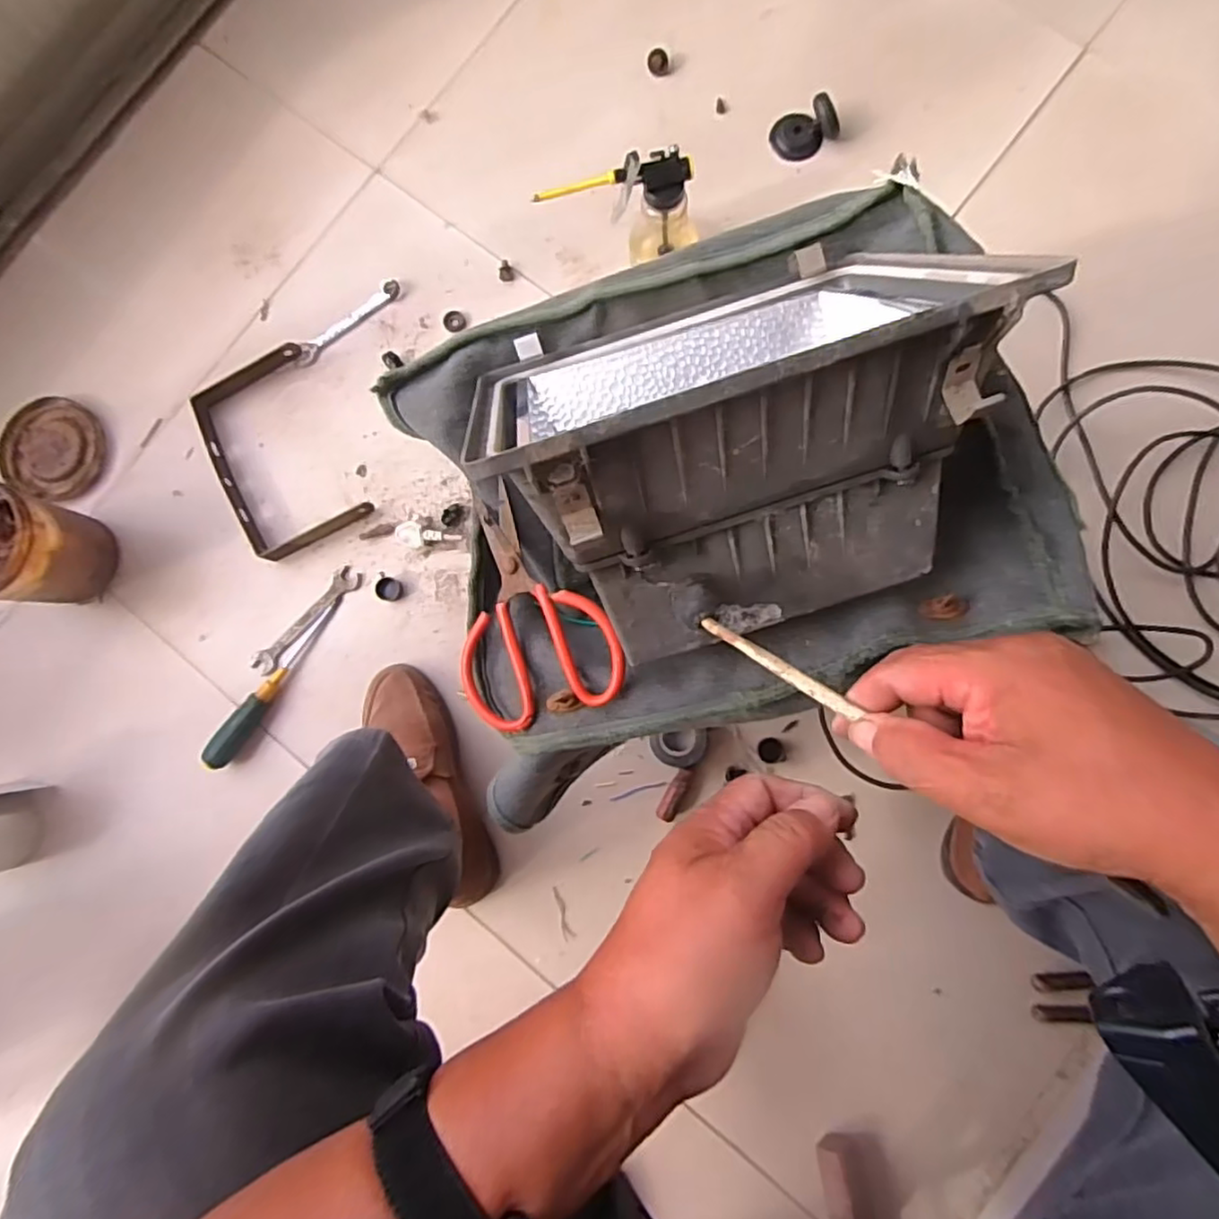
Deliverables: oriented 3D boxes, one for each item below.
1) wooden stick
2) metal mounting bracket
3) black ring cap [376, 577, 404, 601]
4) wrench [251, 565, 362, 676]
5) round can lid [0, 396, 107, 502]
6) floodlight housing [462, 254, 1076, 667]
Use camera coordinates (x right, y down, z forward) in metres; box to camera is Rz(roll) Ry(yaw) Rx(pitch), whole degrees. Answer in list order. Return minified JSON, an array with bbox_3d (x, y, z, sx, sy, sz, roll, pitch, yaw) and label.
[{"bbox_3d":[0.079,0.027,0.315,0.088,0.005,0.007,34,90,34],"label":"wooden stick"},{"bbox_3d":[-0.382,-0.183,0.761,0.142,0.031,0.226,-26,83,1],"label":"metal mounting bracket"},{"bbox_3d":[-0.253,-0.023,0.763,0.030,0.009,0.027,11,87,6],"label":"black ring cap"},{"bbox_3d":[-0.350,0.011,0.769,0.030,0.004,0.156,45,86,-4],"label":"wrench"},{"bbox_3d":[-0.678,-0.195,0.807,0.120,0.014,0.120,1,86,-10],"label":"round can lid"},{"bbox_3d":[0.067,-0.098,0.339,0.229,0.155,0.204,-18,83,2],"label":"floodlight housing"}]

